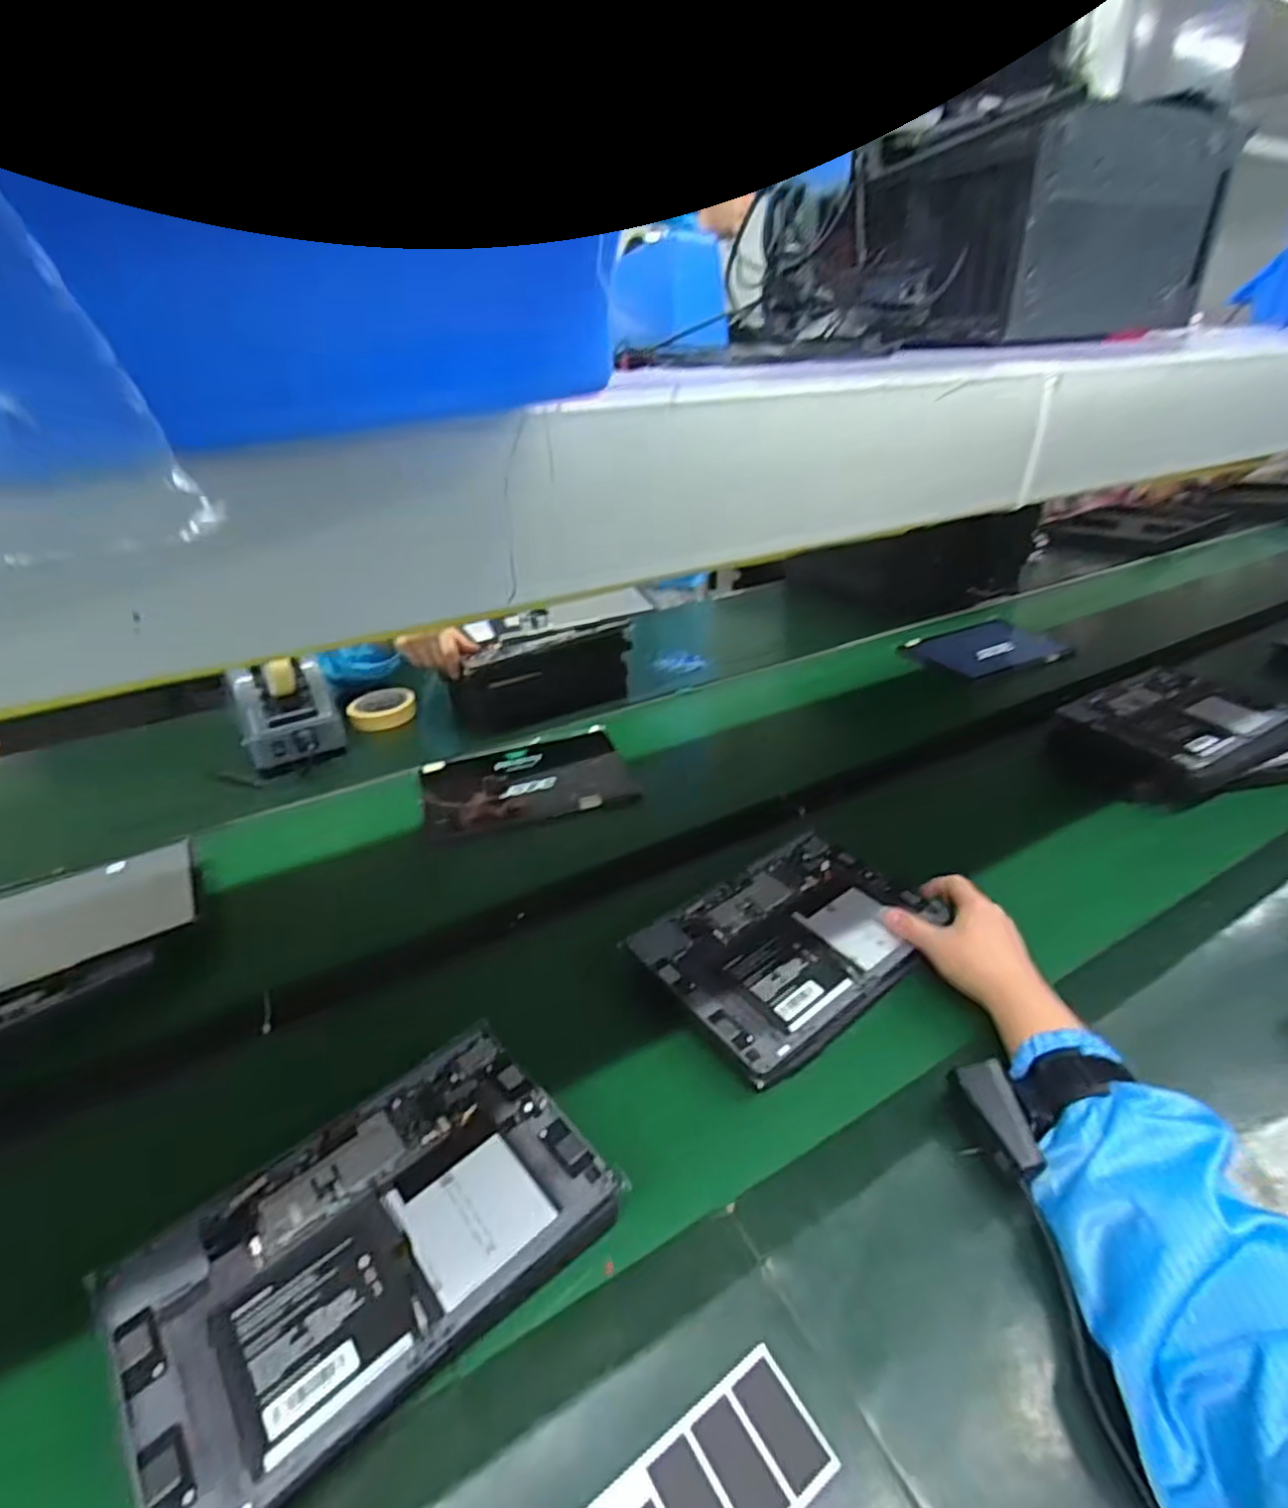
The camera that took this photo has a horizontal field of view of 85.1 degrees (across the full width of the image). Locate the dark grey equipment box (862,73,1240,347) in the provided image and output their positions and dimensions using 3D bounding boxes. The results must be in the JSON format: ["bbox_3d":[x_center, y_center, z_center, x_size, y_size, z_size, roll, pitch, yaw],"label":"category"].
[{"bbox_3d":[0.370,-0.486,0.667,0.303,0.154,0.198,-20,36,-30],"label":"dark grey equipment box"}]

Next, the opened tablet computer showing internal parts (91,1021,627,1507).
[{"bbox_3d":[-0.164,0.288,0.423,0.253,0.021,0.175,-25,39,-36],"label":"opened tablet computer showing internal parts"}]

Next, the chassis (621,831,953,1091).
[{"bbox_3d":[0.130,0.157,0.620,0.251,0.017,0.168,-22,37,-32],"label":"chassis"}]

